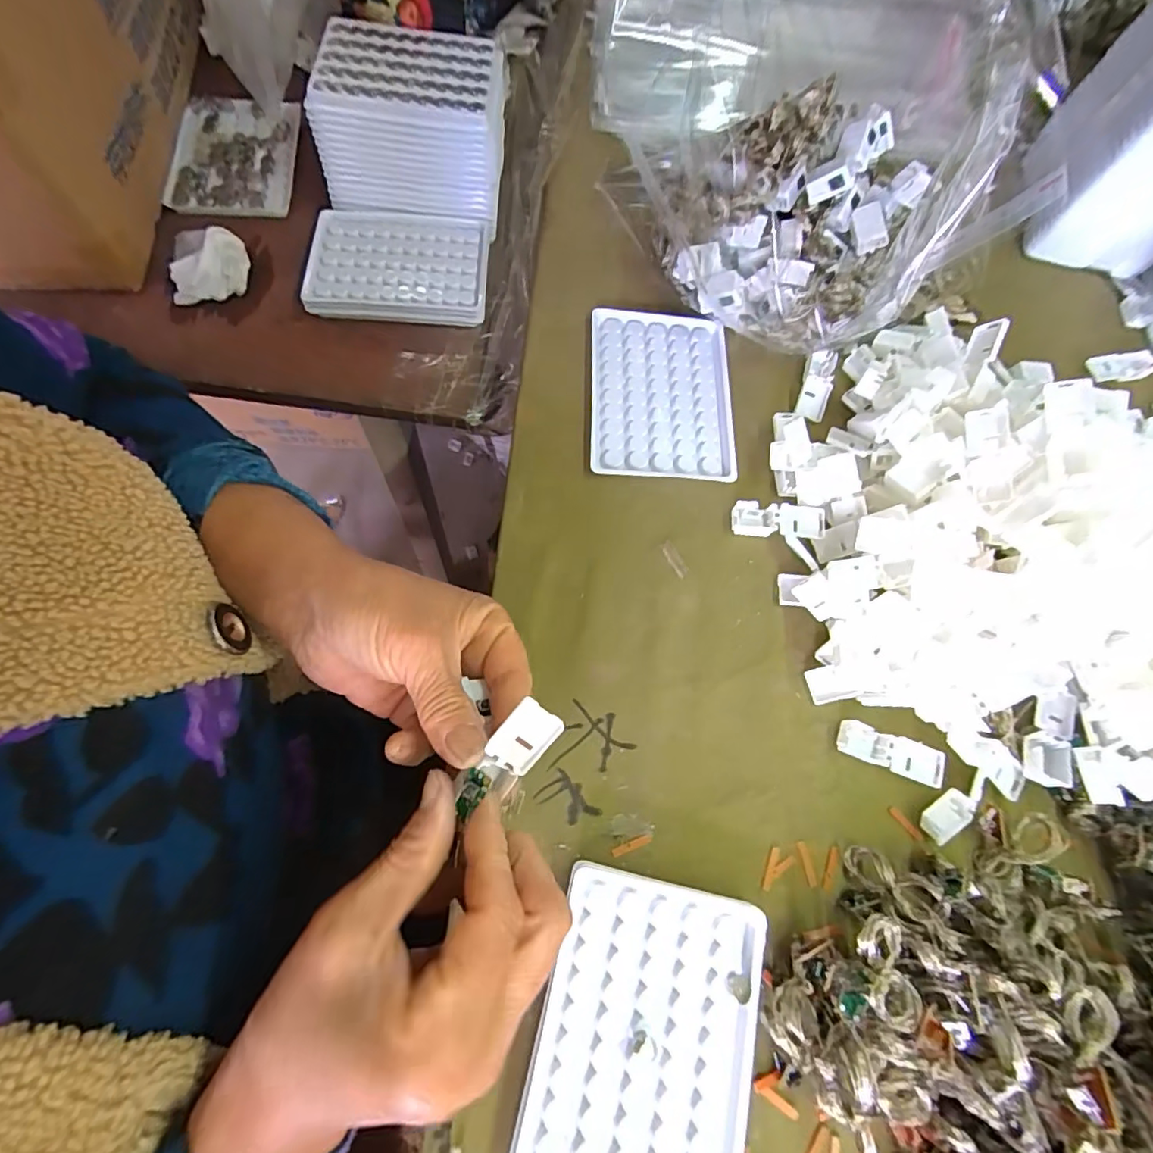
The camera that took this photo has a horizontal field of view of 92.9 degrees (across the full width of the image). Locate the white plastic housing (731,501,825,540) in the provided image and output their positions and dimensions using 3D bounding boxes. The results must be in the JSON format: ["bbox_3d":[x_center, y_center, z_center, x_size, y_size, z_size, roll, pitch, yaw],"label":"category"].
[{"bbox_3d":[0.126,-0.035,0.340,0.057,0.005,0.021,7,71,-4],"label":"white plastic housing"}]

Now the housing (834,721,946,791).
[{"bbox_3d":[0.174,0.097,0.303,0.058,0.012,0.020,22,70,1],"label":"housing"}]

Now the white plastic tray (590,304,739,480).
[{"bbox_3d":[0.057,-0.122,0.365,0.093,0.009,0.124,3,71,-5],"label":"white plastic tray"}]

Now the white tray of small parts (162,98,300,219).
[{"bbox_3d":[-0.278,-0.348,0.449,0.093,0.016,0.125,0,71,-6],"label":"white tray of small parts"}]

